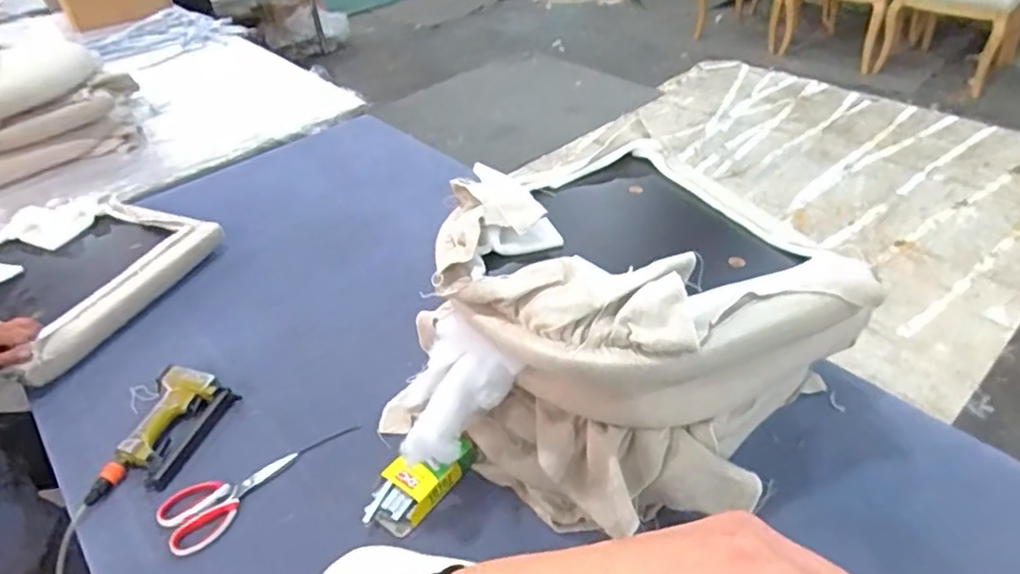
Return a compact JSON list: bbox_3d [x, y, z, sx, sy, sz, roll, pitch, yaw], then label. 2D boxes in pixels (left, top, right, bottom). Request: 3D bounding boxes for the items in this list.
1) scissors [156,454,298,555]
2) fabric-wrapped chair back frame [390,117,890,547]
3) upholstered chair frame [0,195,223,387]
[{"bbox_3d":[-0.393,0.298,0.940,0.186,0.015,0.096,-25,43,-22],"label":"scissors"},{"bbox_3d":[0.117,0.061,0.901,0.552,0.310,0.471,-23,42,-20],"label":"fabric-wrapped chair back frame"},{"bbox_3d":[-0.899,-0.018,1.316,0.450,0.095,0.444,11,42,20],"label":"upholstered chair frame"}]

